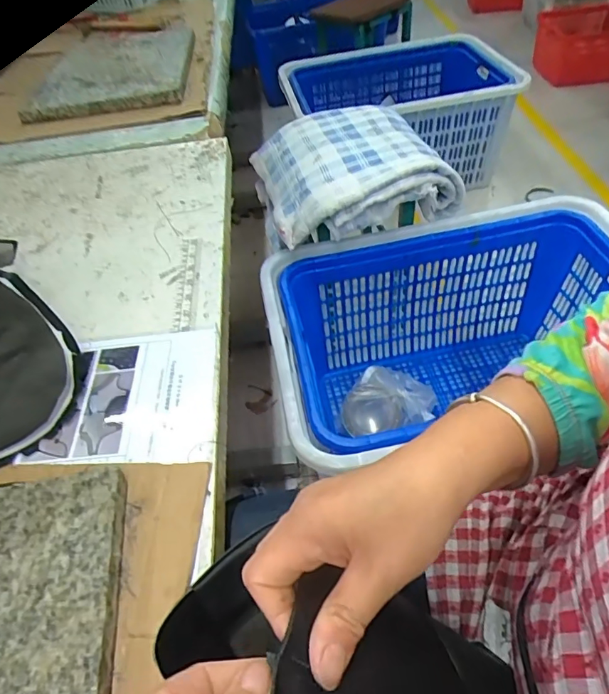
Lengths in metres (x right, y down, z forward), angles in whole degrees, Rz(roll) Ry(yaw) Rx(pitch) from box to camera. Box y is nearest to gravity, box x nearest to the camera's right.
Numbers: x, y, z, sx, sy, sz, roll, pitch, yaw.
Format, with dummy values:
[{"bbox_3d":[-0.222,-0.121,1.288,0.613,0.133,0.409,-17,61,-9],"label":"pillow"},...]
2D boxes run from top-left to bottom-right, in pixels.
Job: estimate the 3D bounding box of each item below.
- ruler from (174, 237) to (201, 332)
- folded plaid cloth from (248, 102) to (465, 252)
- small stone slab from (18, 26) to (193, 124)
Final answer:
[{"bbox_3d":[-0.136,-0.080,0.548,0.026,0.004,0.157,-8,49,-1],"label":"ruler"},{"bbox_3d":[0.098,-0.437,1.182,0.433,0.143,0.394,-20,50,-9],"label":"folded plaid cloth"},{"bbox_3d":[-0.385,-0.611,1.009,0.290,0.025,0.483,-7,49,0],"label":"small stone slab"}]

